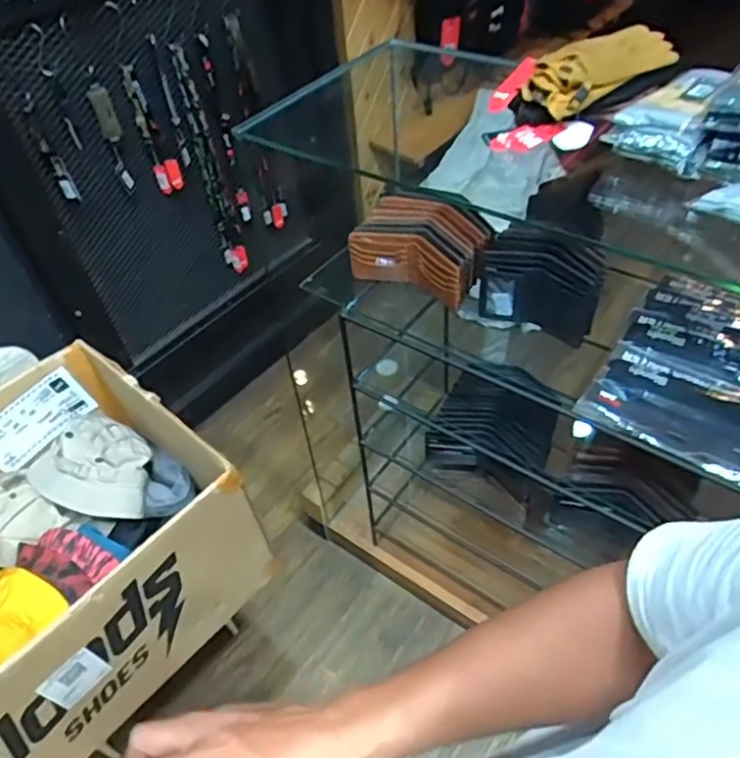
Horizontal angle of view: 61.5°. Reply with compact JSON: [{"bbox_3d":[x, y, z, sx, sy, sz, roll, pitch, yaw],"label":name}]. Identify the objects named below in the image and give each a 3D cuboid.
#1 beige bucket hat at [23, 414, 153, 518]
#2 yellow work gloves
[{"bbox_3d":[-0.501,0.158,1.134,0.212,0.078,0.182,6,48,11],"label":"beige bucket hat"},{"bbox_3d":[0.298,-0.396,0.790,0.204,0.043,0.082,-26,49,-18],"label":"yellow work gloves"}]

